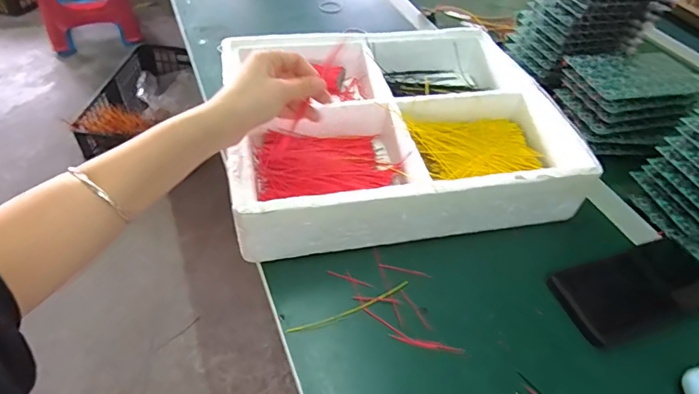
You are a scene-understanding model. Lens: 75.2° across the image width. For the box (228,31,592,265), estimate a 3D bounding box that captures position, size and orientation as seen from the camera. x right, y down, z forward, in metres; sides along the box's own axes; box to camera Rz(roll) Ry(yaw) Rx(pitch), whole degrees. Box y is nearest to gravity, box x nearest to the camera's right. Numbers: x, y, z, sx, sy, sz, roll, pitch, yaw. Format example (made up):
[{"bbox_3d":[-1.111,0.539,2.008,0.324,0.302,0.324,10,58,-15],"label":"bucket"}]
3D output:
[{"bbox_3d":[0.046,-0.088,0.556,0.366,0.073,0.303,-6,48,-11],"label":"box"}]

